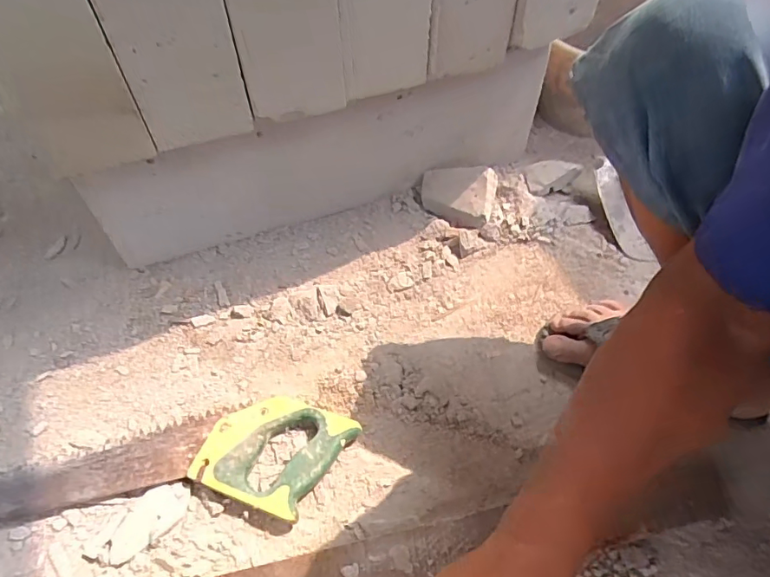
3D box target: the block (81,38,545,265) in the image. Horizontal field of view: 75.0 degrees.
[{"bbox_3d":[-0.058,-0.149,0.640,0.582,0.200,0.068,-16,55,-10],"label":"block"}]

